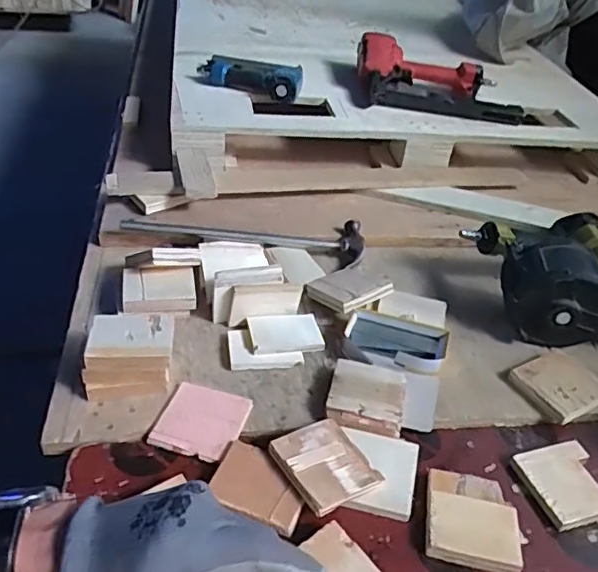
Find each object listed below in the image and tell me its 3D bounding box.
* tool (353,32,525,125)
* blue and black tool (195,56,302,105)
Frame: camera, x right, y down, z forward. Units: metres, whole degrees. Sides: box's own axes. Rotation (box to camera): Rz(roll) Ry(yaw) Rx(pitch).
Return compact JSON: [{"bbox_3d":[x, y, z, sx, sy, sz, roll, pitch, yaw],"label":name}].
[{"bbox_3d":[0.273,-0.411,1.163,0.350,0.076,0.194,16,39,9],"label":"tool"},{"bbox_3d":[-0.092,-0.395,1.123,0.197,0.042,0.091,4,39,-6],"label":"blue and black tool"}]

